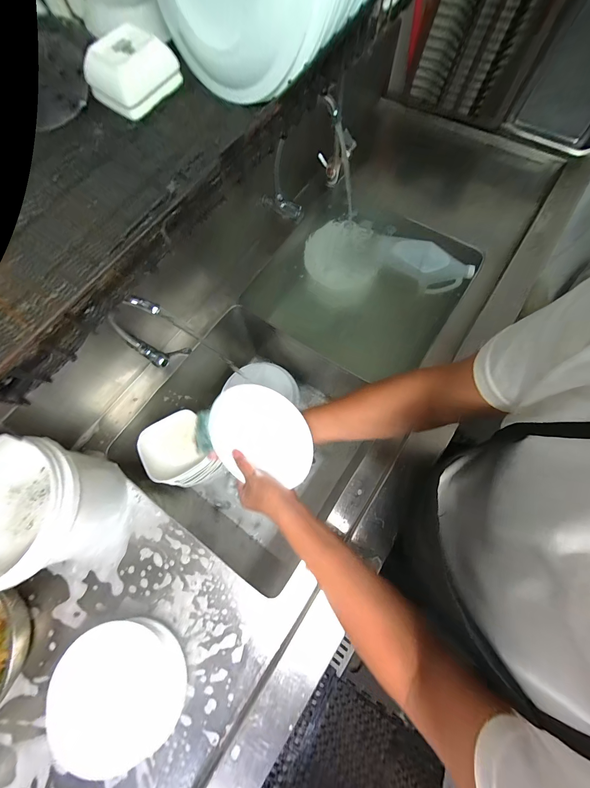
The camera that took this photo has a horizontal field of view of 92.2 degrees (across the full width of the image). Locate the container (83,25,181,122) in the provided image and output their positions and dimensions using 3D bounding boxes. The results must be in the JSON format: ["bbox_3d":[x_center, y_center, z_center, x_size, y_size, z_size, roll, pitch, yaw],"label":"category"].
[{"bbox_3d":[-0.159,-0.322,0.281,0.050,0.036,0.077,38,78,13],"label":"container"}]

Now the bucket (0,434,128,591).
[{"bbox_3d":[-0.445,0.205,0.503,0.214,0.197,0.199,-1,73,2],"label":"bucket"}]

